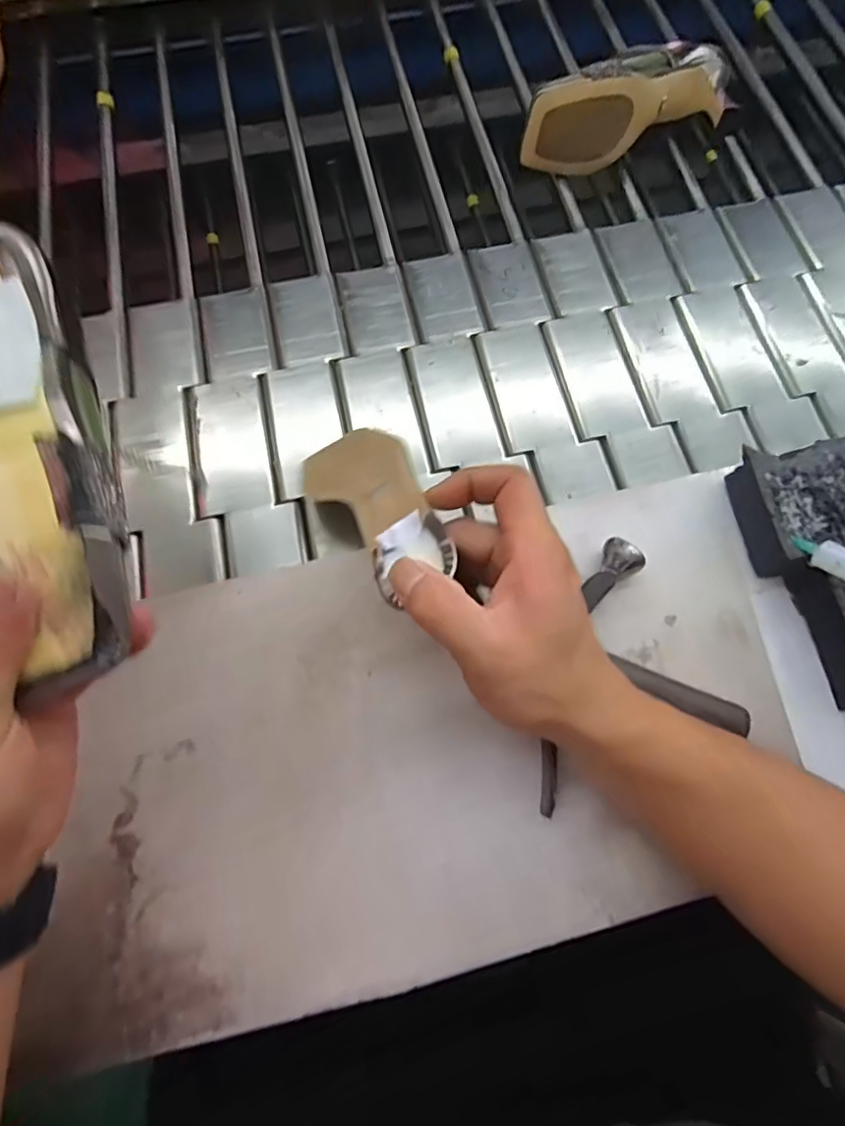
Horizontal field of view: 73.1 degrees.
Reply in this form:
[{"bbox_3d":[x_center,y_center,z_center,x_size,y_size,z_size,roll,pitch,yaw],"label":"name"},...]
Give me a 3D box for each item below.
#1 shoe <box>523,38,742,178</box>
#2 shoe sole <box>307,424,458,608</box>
[{"bbox_3d":[0.200,-0.438,0.550,0.215,0.087,0.079,-16,72,-6],"label":"shoe"},{"bbox_3d":[-0.033,-0.047,0.365,0.065,0.021,0.221,-25,34,-9],"label":"shoe sole"}]

